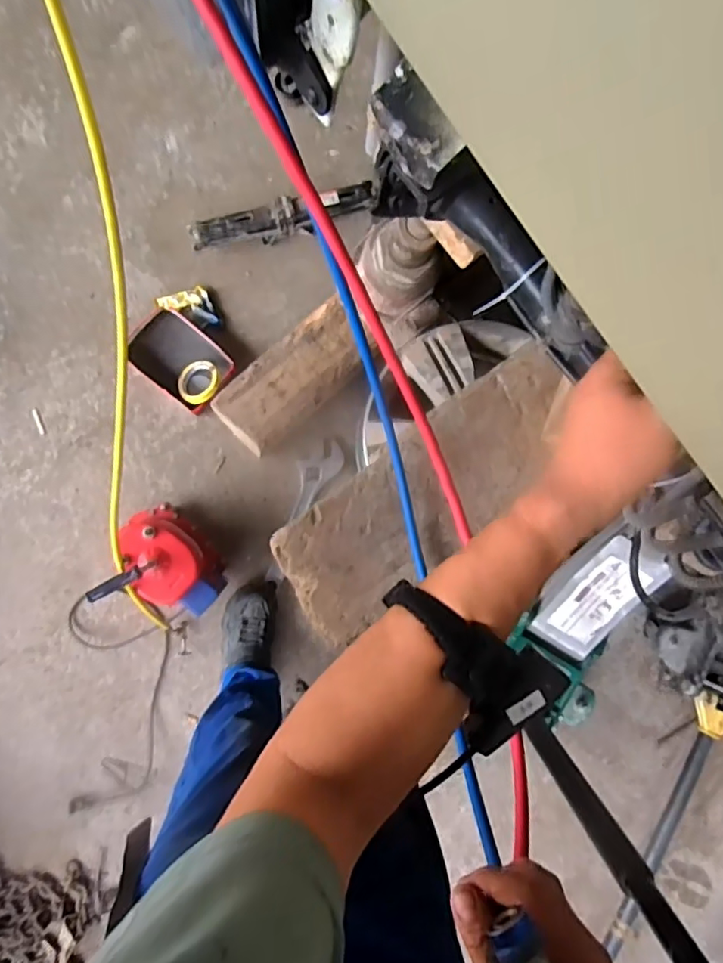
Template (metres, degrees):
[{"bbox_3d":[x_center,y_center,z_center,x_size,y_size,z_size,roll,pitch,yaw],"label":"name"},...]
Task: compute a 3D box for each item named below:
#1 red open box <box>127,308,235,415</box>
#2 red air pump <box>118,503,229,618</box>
[{"bbox_3d":[-0.392,-0.265,1.208,0.223,0.050,0.151,39,85,-3],"label":"red open box"},{"bbox_3d":[-0.362,0.153,1.110,0.146,0.227,0.229,-36,92,-5],"label":"red air pump"}]

